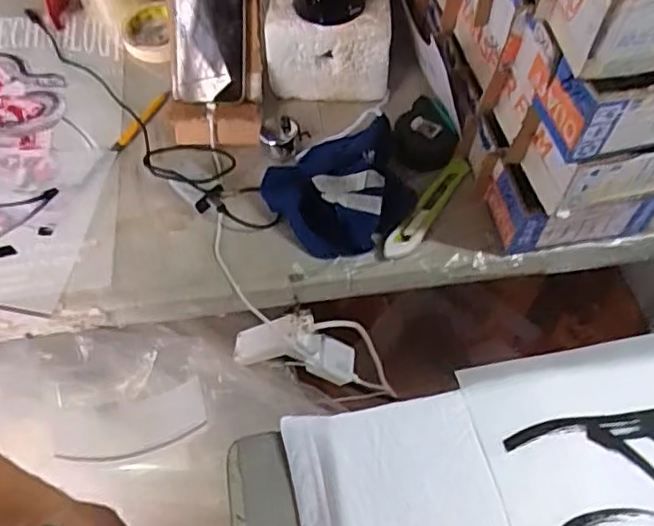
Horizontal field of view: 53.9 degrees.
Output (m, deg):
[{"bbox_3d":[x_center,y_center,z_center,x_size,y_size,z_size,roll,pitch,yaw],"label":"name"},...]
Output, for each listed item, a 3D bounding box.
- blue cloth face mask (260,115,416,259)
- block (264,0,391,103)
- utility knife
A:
[{"bbox_3d":[0.023,-0.088,0.688,0.152,0.061,0.139,-38,66,-20],"label":"blue cloth face mask"},{"bbox_3d":[0.002,-0.284,0.775,0.147,0.117,0.130,-1,59,0],"label":"block"},{"bbox_3d":[0.109,-0.059,0.693,0.026,0.016,0.149,33,64,18],"label":"utility knife"}]

